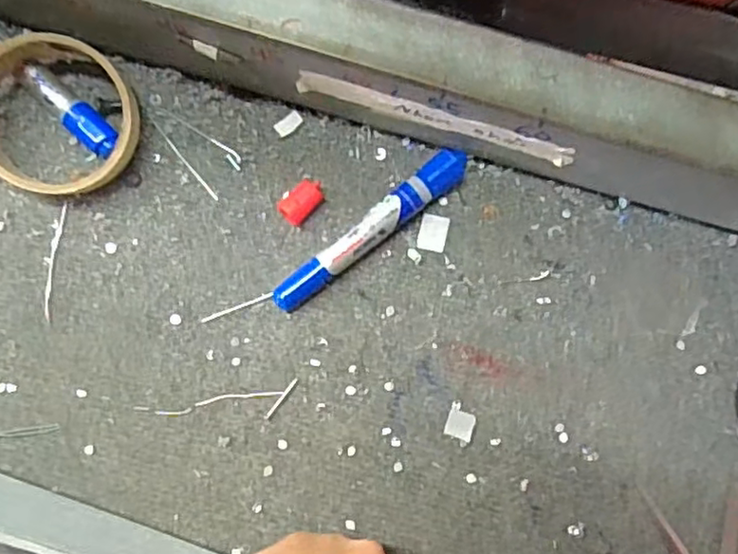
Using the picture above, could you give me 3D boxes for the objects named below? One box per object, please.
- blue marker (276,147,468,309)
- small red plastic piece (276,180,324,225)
[{"bbox_3d":[0.002,-0.027,0.380,0.137,0.021,0.018,-40,87,-7],"label":"blue marker"},{"bbox_3d":[-0.039,-0.044,0.382,0.028,0.015,0.016,-41,87,-7],"label":"small red plastic piece"}]

